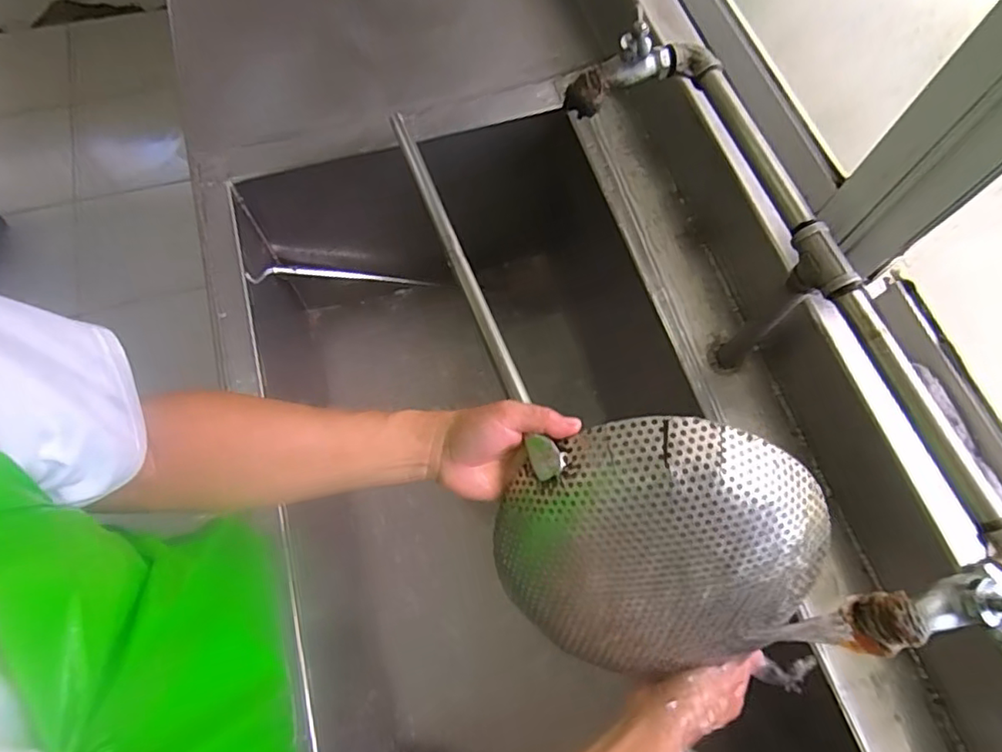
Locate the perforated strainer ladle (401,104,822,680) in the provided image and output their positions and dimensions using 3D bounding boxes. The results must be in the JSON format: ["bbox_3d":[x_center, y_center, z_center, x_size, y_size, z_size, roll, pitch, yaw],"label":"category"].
[{"bbox_3d":[0.065,-0.022,0.545,0.233,0.160,0.567,-17,69,-10],"label":"perforated strainer ladle"}]

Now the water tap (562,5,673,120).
[{"bbox_3d":[0.112,-0.288,0.541,0.103,0.075,0.031,-22,70,-11],"label":"water tap"}]

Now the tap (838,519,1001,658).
[{"bbox_3d":[0.289,0.135,0.364,0.138,0.072,0.042,-23,70,-12],"label":"tap"}]

